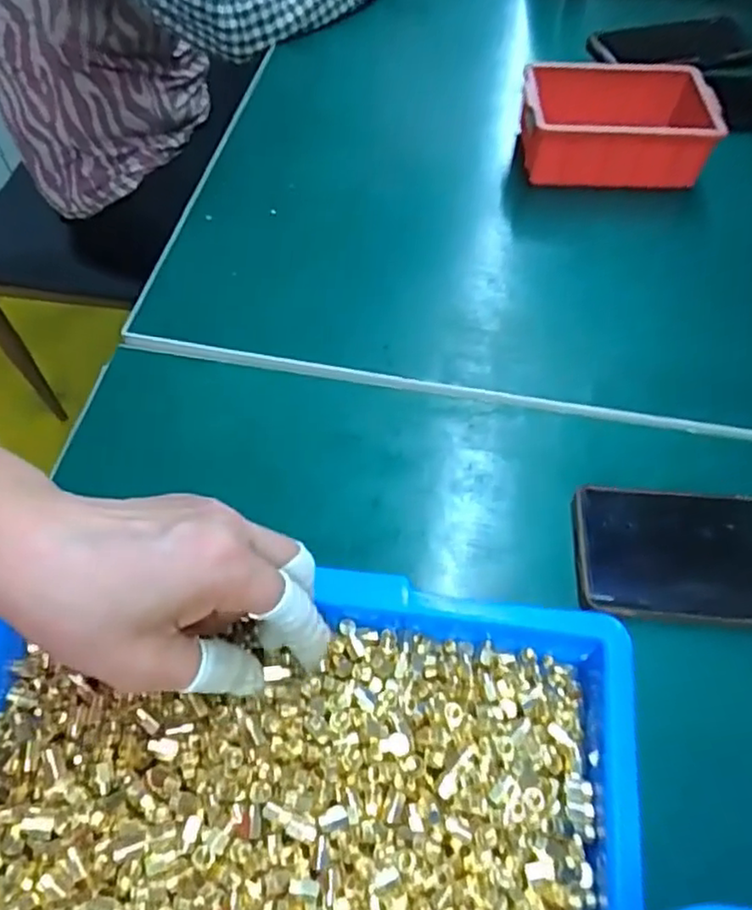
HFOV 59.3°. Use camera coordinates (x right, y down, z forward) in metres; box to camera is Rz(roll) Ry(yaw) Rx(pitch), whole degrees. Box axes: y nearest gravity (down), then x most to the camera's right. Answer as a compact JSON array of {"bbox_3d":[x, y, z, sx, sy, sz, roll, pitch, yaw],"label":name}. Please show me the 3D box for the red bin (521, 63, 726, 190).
[{"bbox_3d":[0.194,-0.270,0.551,0.152,0.068,0.090,1,56,0],"label":"red bin"}]

